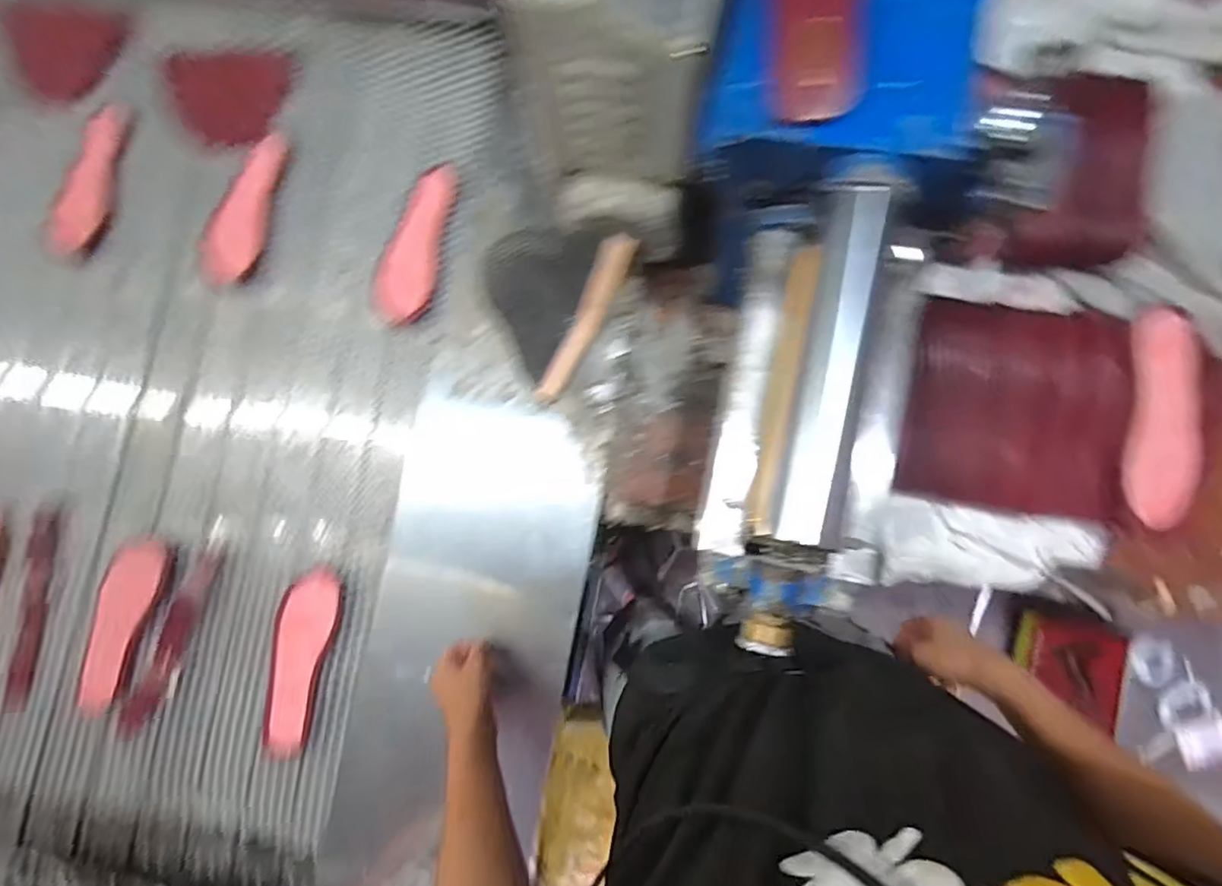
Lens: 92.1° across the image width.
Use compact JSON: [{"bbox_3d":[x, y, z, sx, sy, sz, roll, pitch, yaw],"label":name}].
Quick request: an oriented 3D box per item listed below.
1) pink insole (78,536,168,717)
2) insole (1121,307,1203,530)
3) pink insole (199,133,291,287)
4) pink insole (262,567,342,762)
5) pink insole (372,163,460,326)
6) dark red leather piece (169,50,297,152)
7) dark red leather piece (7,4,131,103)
[{"bbox_3d":[-0.629,0.232,0.747,0.057,0.016,0.223,18,88,6],"label":"pink insole"},{"bbox_3d":[0.560,-0.024,0.590,0.069,0.026,0.209,1,86,5],"label":"insole"},{"bbox_3d":[-0.492,-0.314,0.801,0.073,0.024,0.212,25,85,5],"label":"pink insole"},{"bbox_3d":[-0.397,0.281,0.748,0.070,0.027,0.235,10,84,4],"label":"pink insole"},{"bbox_3d":[-0.259,-0.271,0.789,0.075,0.023,0.222,17,84,4],"label":"pink insole"},{"bbox_3d":[-0.521,-0.475,0.810,0.171,0.012,0.124,-1,91,7],"label":"dark red leather piece"},{"bbox_3d":[-0.777,-0.556,0.838,0.124,0.017,0.161,5,77,-22],"label":"dark red leather piece"}]

